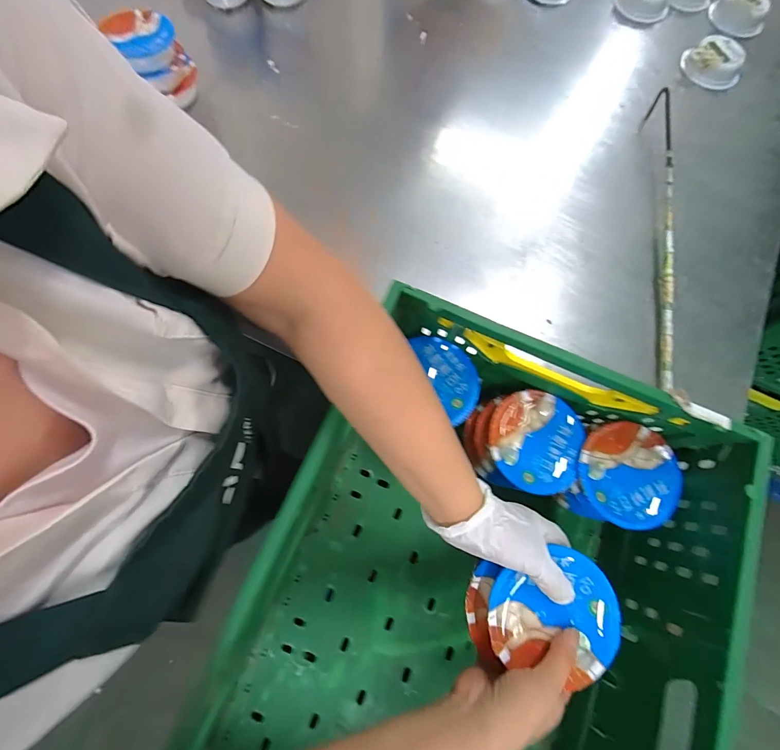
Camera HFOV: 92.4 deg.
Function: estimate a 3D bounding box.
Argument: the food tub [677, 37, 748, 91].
[{"bbox_3d":[0.659,-0.639,0.753,0.113,0.042,0.101,21,74,4],"label":"food tub"}]

